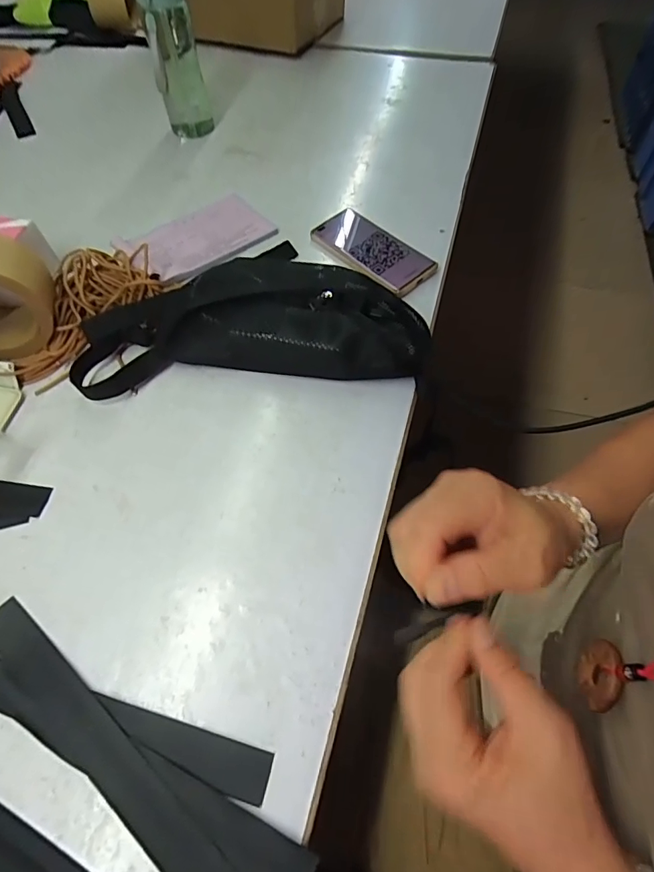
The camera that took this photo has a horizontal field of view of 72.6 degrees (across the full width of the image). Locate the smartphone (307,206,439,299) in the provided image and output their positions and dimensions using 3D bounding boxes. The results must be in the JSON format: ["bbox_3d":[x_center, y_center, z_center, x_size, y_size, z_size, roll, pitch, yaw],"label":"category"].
[{"bbox_3d":[0.058,-0.245,0.582,0.081,0.012,0.166,-36,65,-19],"label":"smartphone"}]

